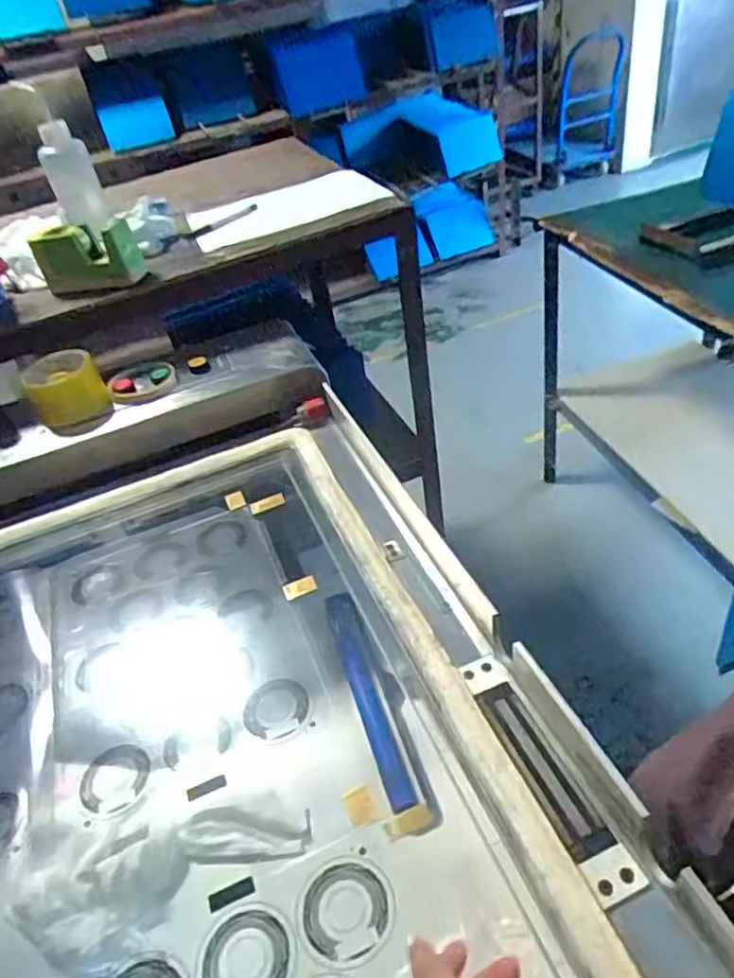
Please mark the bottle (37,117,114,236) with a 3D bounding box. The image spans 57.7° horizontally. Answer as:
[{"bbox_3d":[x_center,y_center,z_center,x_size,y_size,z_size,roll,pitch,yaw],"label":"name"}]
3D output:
[{"bbox_3d":[-0.443,-0.472,1.002,0.068,0.178,0.050,-10,60,-4],"label":"bottle"}]

